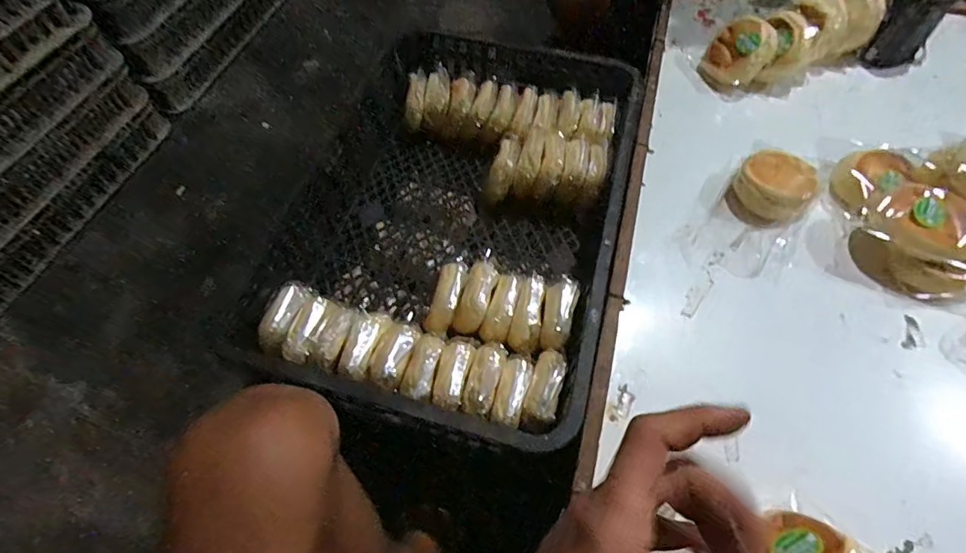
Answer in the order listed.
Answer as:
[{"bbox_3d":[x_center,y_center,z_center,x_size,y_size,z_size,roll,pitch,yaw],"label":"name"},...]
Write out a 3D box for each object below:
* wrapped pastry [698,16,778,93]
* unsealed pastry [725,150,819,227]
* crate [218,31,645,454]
[{"bbox_3d":[0.374,-0.328,0.698,0.054,0.099,0.081,17,32,-40],"label":"wrapped pastry"},{"bbox_3d":[0.356,-0.111,0.585,0.084,0.045,0.100,33,64,17],"label":"unsealed pastry"},{"bbox_3d":[-0.015,-0.101,0.697,0.393,0.152,0.609,14,60,7],"label":"crate"}]

